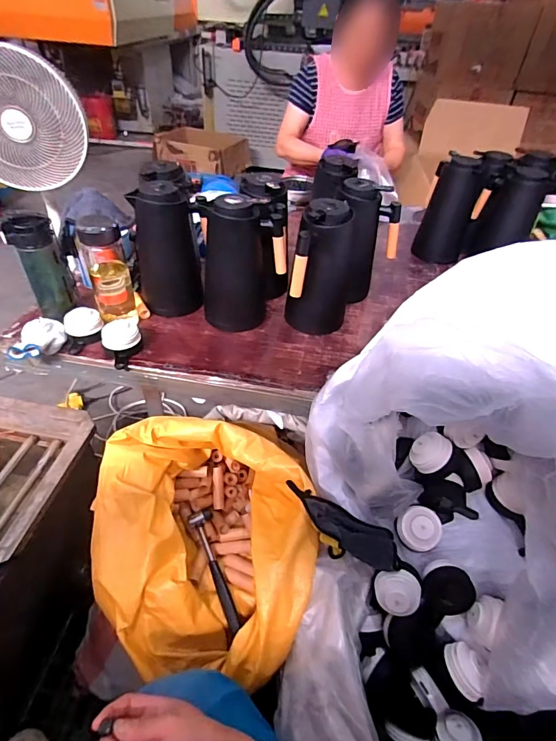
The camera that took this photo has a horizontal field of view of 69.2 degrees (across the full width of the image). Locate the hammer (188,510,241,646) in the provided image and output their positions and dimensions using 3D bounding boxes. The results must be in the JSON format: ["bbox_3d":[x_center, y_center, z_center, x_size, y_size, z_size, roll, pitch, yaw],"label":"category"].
[{"bbox_3d":[-0.115,0.356,0.717,0.045,0.034,0.215,-12,46,-16],"label":"hammer"}]

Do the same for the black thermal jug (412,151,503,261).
[{"bbox_3d":[0.466,-0.429,1.084,0.138,0.250,0.149,19,45,15],"label":"black thermal jug"}]

